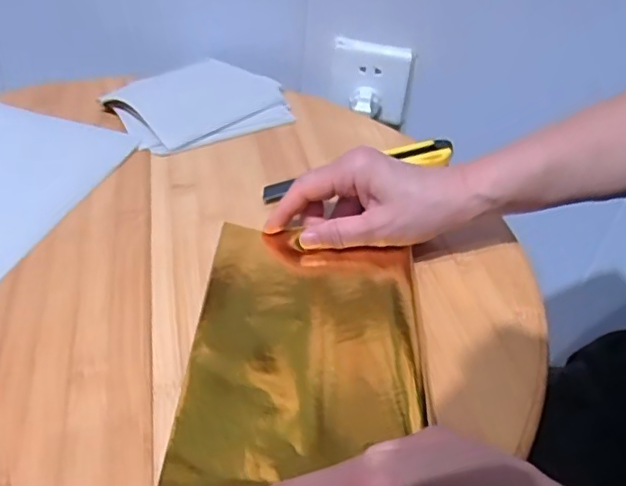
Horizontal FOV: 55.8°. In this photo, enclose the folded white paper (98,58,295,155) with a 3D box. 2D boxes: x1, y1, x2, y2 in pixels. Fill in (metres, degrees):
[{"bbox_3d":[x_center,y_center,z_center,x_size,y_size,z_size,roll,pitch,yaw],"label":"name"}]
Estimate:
[{"bbox_3d":[-0.118,-0.150,0.625,0.180,0.024,0.141,-20,46,-29],"label":"folded white paper"}]

